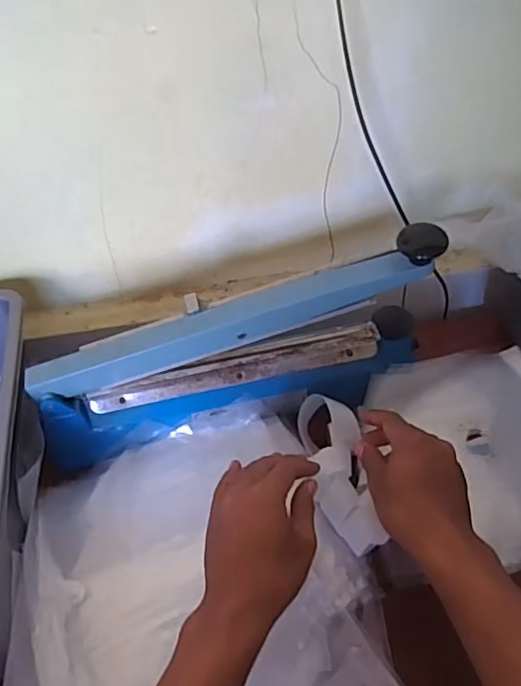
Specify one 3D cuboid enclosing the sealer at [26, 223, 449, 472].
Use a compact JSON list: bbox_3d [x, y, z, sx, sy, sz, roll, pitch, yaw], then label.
[{"bbox_3d":[-0.026,0.008,0.559,0.391,0.185,0.072,-8,49,-7],"label":"sealer"}]

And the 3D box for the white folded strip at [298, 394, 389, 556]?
[{"bbox_3d":[0.079,0.126,0.559,0.055,0.050,0.154,-8,52,-7],"label":"white folded strip"}]

